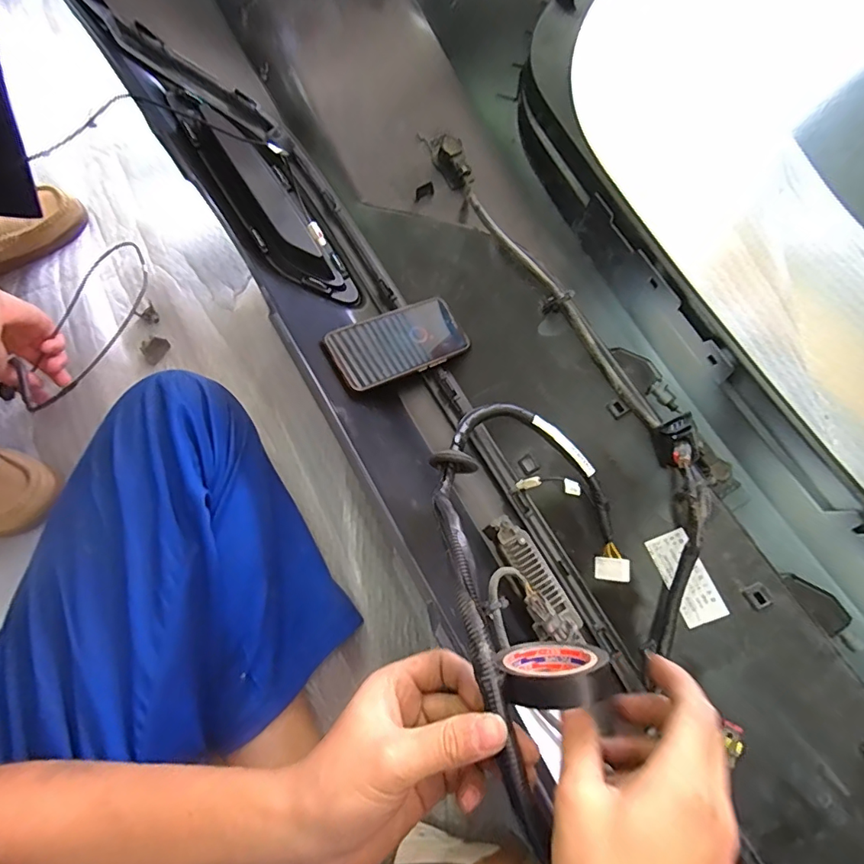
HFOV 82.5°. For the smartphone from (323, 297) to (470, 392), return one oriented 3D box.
[{"bbox_3d":[-0.034,-0.100,0.548,0.161,0.010,0.076,-29,82,-33],"label":"smartphone"}]

